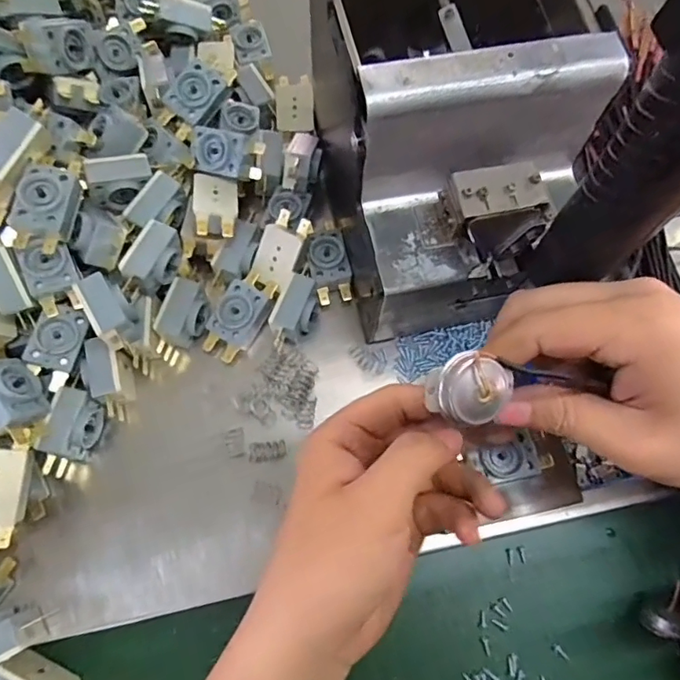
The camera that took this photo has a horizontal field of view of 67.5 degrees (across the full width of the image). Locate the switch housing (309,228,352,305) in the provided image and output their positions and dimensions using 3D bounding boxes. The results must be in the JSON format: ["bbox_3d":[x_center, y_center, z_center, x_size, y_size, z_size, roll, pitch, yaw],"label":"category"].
[{"bbox_3d":[-0.007,-0.048,0.334,0.025,0.016,0.045,-13,73,-6],"label":"switch housing"}]

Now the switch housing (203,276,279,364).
[{"bbox_3d":[-0.063,-0.015,0.319,0.027,0.018,0.055,26,73,7],"label":"switch housing"}]

